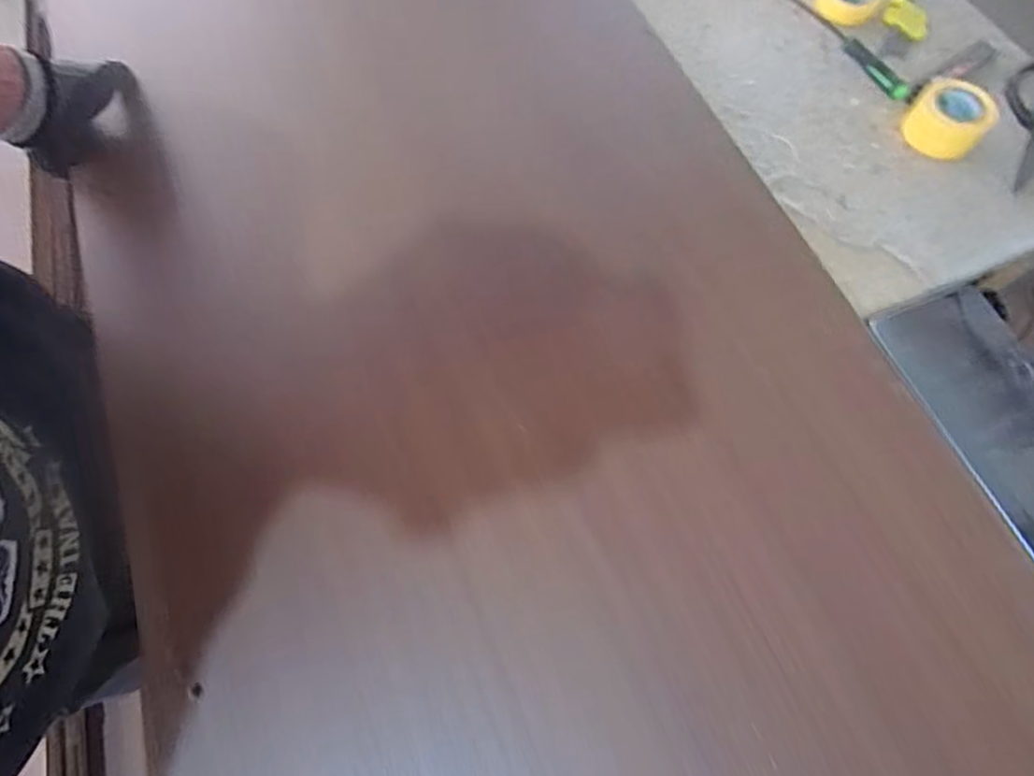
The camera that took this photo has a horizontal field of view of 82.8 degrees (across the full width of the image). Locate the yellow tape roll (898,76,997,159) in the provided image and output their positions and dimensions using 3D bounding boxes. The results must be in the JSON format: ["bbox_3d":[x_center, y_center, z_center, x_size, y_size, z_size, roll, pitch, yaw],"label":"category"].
[{"bbox_3d":[0.411,-0.257,0.557,0.065,0.036,0.070,0,69,0],"label":"yellow tape roll"}]

